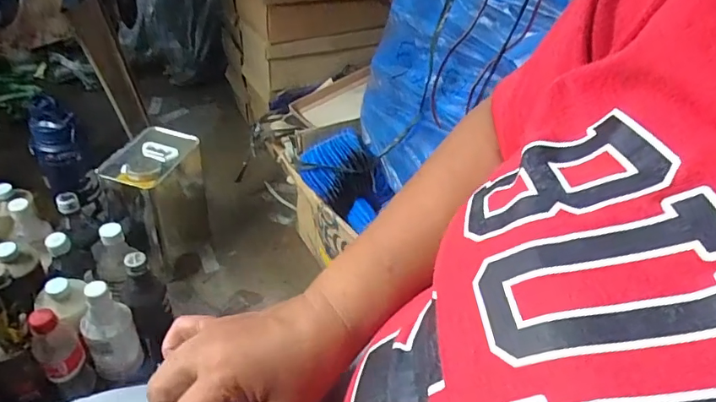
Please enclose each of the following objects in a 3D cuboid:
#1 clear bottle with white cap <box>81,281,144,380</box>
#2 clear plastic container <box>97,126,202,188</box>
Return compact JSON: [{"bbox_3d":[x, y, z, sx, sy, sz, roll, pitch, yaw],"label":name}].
[{"bbox_3d":[-0.359,0.192,0.732,0.068,0.168,0.056,-23,49,-30],"label":"clear bottle with white cap"},{"bbox_3d":[-0.352,-0.078,0.855,0.093,0.022,0.150,19,42,14],"label":"clear plastic container"}]

